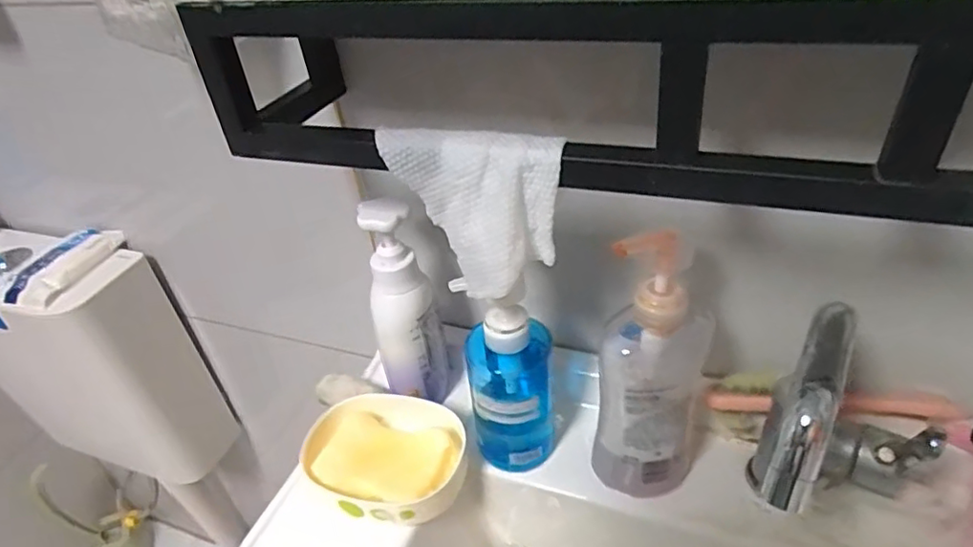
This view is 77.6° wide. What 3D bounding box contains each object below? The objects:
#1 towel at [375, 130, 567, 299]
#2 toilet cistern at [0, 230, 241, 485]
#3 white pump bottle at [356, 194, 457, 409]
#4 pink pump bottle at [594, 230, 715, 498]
[{"bbox_3d":[-0.011,-0.039,0.371,0.115,0.090,0.043,16,44,26],"label":"towel"},{"bbox_3d":[-0.572,0.121,0.855,0.320,0.363,0.133,7,41,17],"label":"toilet cistern"},{"bbox_3d":[-0.069,0.034,0.536,0.061,0.218,0.068,-8,38,-2],"label":"white pump bottle"},{"bbox_3d":[0.125,0.068,0.447,0.072,0.226,0.082,12,42,23],"label":"pink pump bottle"}]

